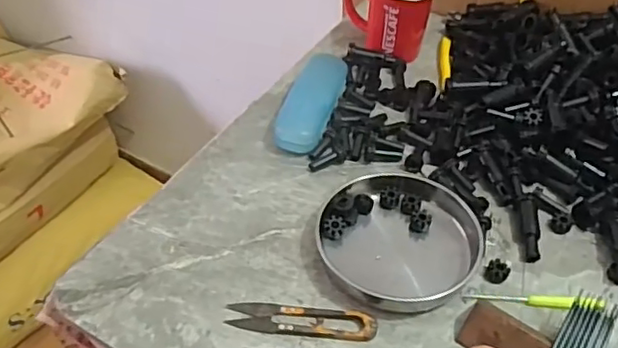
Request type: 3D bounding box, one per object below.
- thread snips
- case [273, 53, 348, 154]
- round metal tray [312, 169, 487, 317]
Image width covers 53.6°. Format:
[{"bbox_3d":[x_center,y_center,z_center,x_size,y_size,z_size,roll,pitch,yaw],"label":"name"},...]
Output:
[{"bbox_3d":[-0.006,0.116,0.483,0.116,0.007,0.025,6,45,3],"label":"thread snips"},{"bbox_3d":[0.005,-0.081,0.660,0.049,0.036,0.145,14,46,11],"label":"case"},{"bbox_3d":[0.076,0.055,0.537,0.138,0.033,0.138,2,45,-2],"label":"round metal tray"}]

